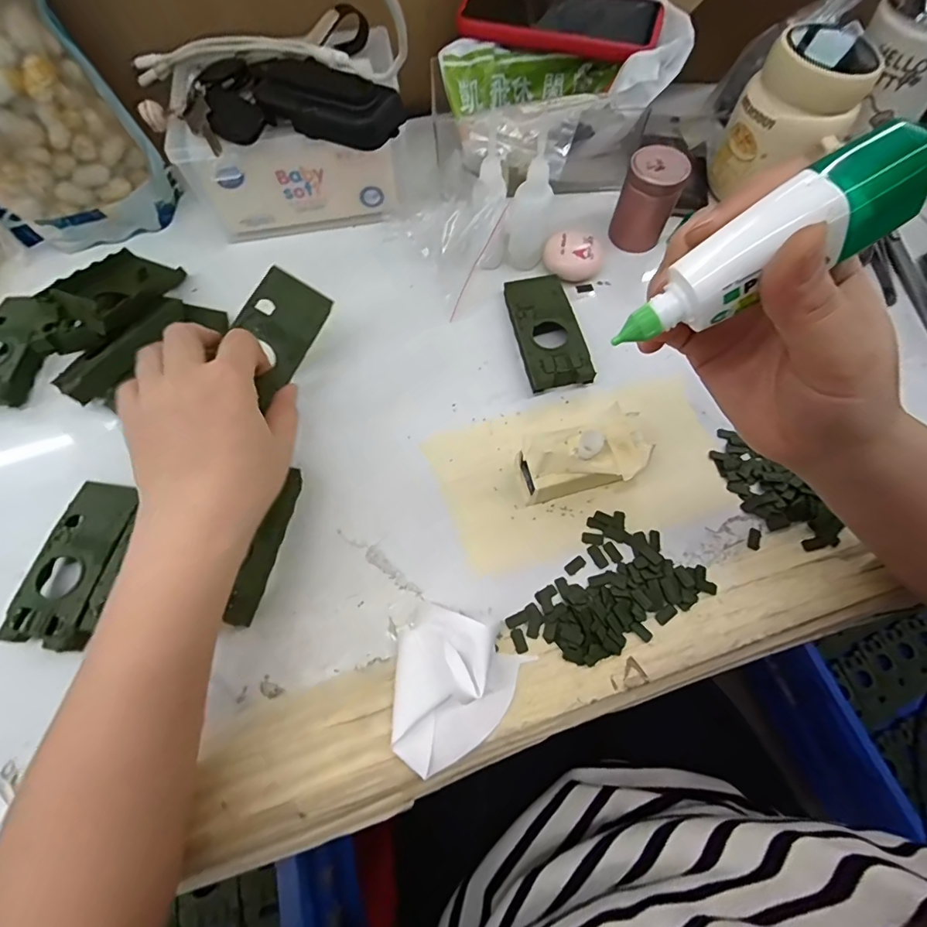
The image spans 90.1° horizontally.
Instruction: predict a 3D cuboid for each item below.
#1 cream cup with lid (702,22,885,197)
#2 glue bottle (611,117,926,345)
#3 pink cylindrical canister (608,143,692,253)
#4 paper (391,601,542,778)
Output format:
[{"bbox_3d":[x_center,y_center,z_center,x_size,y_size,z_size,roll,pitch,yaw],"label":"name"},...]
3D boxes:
[{"bbox_3d":[0.261,-0.277,0.370,0.081,0.109,0.076,-1,67,1],"label":"cream cup with lid"},{"bbox_3d":[0.100,-0.070,0.157,0.098,0.033,0.023,-29,67,13],"label":"glue bottle"},{"bbox_3d":[0.150,-0.214,0.381,0.043,0.069,0.035,19,69,10],"label":"pink cylindrical canister"},{"bbox_3d":[-0.011,0.128,0.261,0.071,0.028,0.079,29,70,13],"label":"paper"}]

